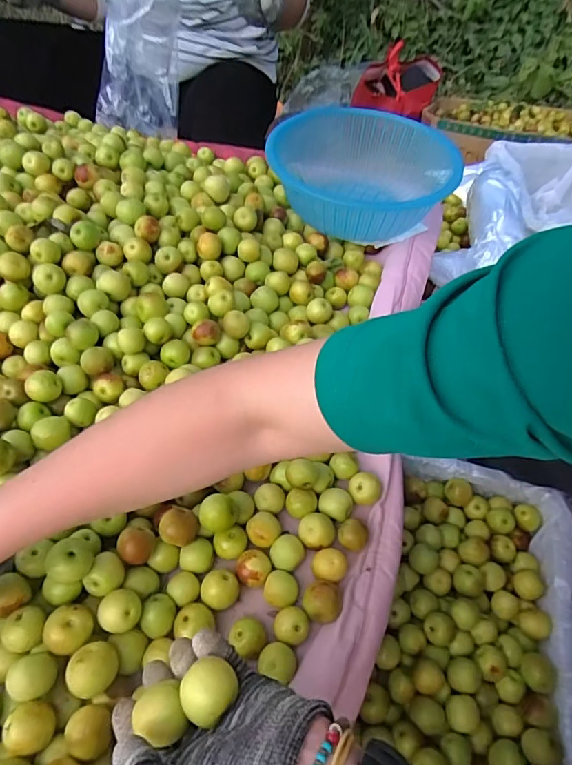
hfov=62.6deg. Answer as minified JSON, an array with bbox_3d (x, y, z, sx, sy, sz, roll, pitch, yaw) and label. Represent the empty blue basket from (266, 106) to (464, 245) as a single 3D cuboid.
[{"bbox_3d":[0.124,-0.308,0.714,0.246,0.107,0.275,9,51,5],"label":"empty blue basket"}]

